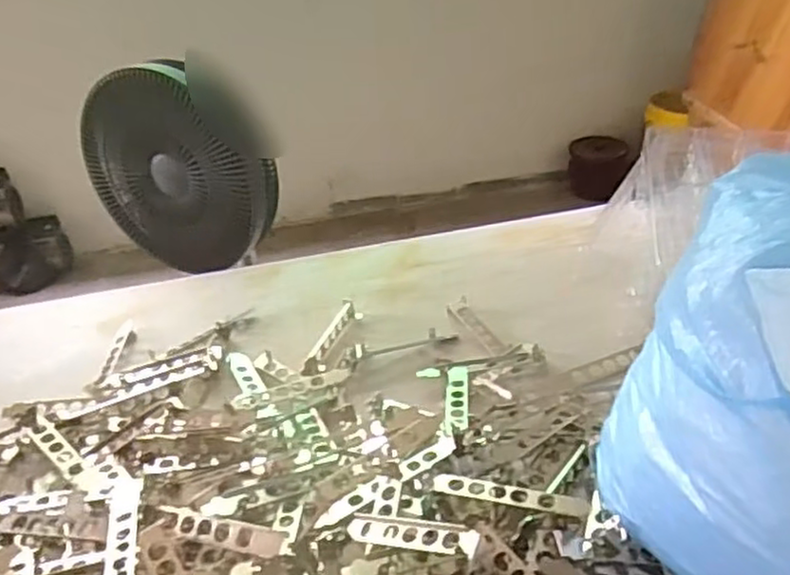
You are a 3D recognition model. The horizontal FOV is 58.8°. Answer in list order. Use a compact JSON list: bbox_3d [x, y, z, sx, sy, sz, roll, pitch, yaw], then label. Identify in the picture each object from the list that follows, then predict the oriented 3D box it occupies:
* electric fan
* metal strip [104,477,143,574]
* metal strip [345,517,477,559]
[{"bbox_3d":[-0.334,-0.190,1.081,0.303,0.276,0.110,17,37,30],"label":"electric fan"},{"bbox_3d":[-0.190,0.167,0.493,0.022,0.010,0.149,-13,18,-15],"label":"metal strip"},{"bbox_3d":[0.012,0.165,0.466,0.100,0.010,0.020,-6,26,34],"label":"metal strip"}]

